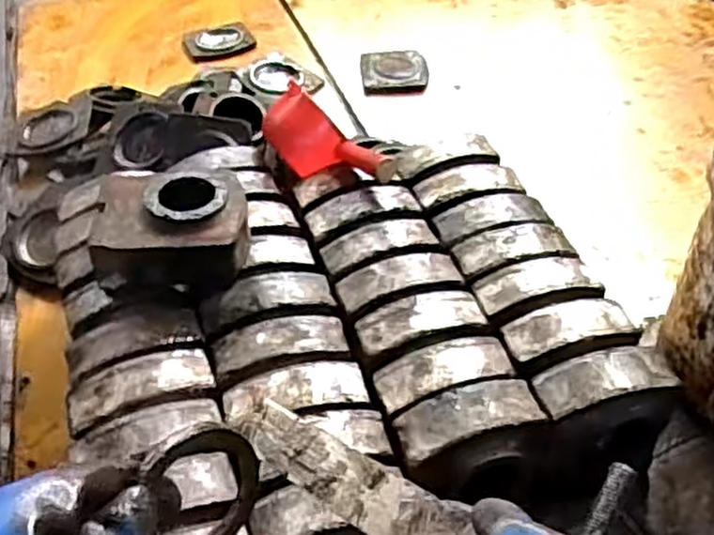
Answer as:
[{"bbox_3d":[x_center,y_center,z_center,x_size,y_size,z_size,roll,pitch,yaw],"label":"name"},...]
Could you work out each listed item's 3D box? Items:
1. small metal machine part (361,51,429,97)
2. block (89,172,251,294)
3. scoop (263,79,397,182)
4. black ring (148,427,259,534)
[{"bbox_3d":[0.080,-0.424,1.577,0.138,0.032,0.135,-3,44,0],"label":"small metal machine part"},{"bbox_3d":[-0.232,-0.047,0.943,0.184,0.103,0.144,-2,44,2],"label":"block"},{"bbox_3d":[-0.046,-0.178,1.071,0.077,0.090,0.239,-34,51,-28],"label":"scoop"},{"bbox_3d":[-0.093,0.136,0.446,0.018,0.081,0.072,5,11,40],"label":"black ring"}]

